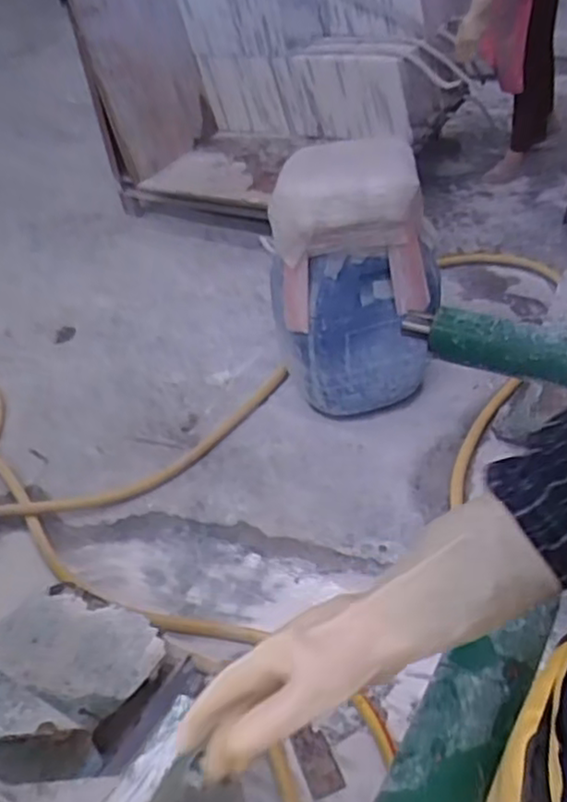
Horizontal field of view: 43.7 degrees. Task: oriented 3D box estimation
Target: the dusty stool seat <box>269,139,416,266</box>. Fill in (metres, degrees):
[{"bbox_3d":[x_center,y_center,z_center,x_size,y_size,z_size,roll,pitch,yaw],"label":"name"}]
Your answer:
[{"bbox_3d":[0.133,-0.464,1.616,0.334,0.183,0.191,-8,40,0],"label":"dusty stool seat"}]

